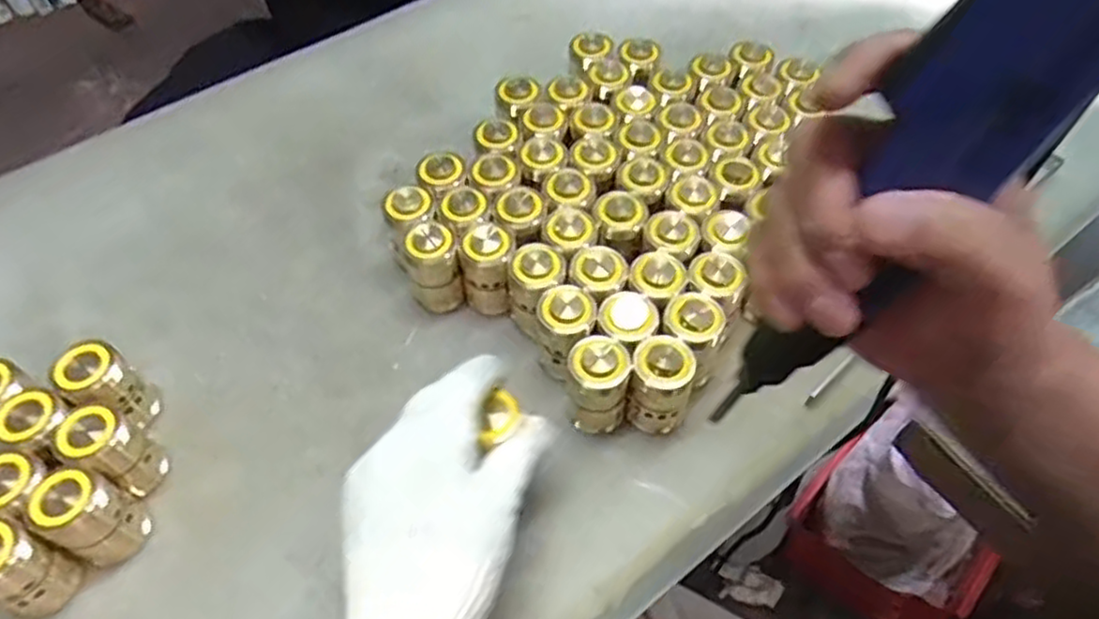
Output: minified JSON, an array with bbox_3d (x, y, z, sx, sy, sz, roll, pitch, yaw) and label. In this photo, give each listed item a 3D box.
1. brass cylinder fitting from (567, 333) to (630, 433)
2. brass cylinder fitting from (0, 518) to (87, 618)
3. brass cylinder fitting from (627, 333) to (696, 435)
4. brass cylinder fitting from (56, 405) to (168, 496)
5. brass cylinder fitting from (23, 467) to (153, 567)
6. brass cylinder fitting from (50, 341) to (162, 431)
[{"bbox_3d":[0.031,0.049,0.448,0.035,0.071,0.036,0,54,0],"label":"brass cylinder fitting"},{"bbox_3d":[-0.289,0.142,0.384,0.031,0.063,0.036,22,57,16],"label":"brass cylinder fitting"},{"bbox_3d":[0.069,0.047,0.449,0.034,0.061,0.040,15,56,11],"label":"brass cylinder fitting"},{"bbox_3d":[-0.261,0.086,0.426,0.030,0.068,0.032,24,58,17],"label":"brass cylinder fitting"},{"bbox_3d":[-0.260,0.120,0.403,0.030,0.067,0.035,16,56,12],"label":"brass cylinder fitting"},{"bbox_3d":[-0.279,0.053,0.452,0.034,0.067,0.036,0,54,0],"label":"brass cylinder fitting"}]

